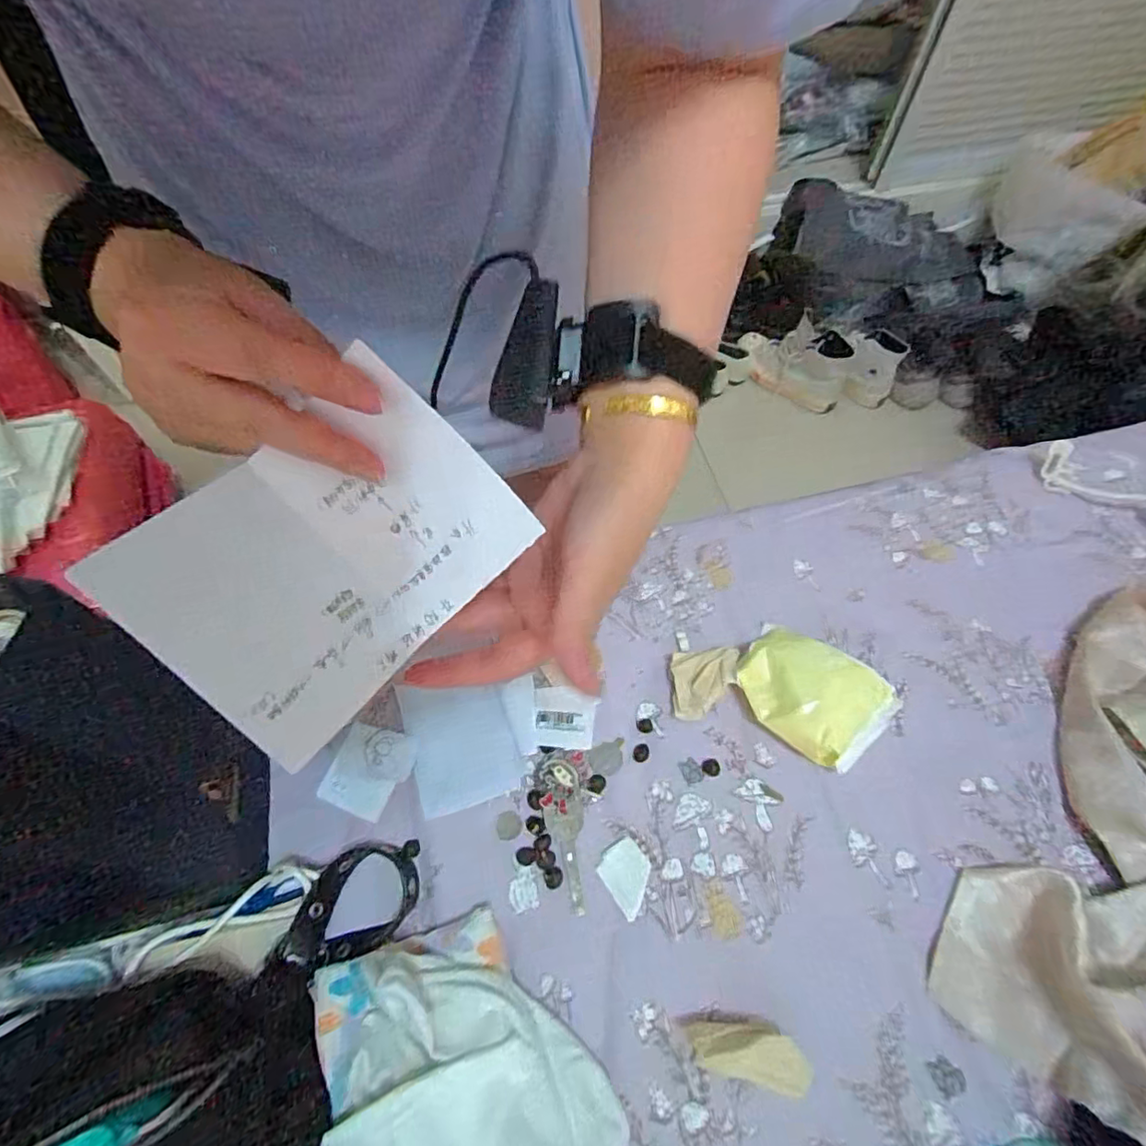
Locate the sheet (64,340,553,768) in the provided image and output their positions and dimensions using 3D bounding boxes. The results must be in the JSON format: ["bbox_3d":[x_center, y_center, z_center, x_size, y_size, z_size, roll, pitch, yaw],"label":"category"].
[{"bbox_3d":[-0.093,-0.010,0.225,0.129,0.057,0.107,-39,100,9],"label":"sheet"}]

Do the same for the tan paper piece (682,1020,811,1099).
[{"bbox_3d":[0.102,0.277,0.334,0.071,0.018,0.028,13,61,7],"label":"tan paper piece"}]

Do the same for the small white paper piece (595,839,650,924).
[{"bbox_3d":[0.038,0.206,0.395,0.033,0.004,0.042,-31,65,-16],"label":"small white paper piece"}]

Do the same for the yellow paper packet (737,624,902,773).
[{"bbox_3d":[0.179,0.092,0.441,0.108,0.048,0.087,39,67,20],"label":"yellow paper packet"}]

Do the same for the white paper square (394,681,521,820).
[{"bbox_3d":[-0.086,0.125,0.439,0.075,0.007,0.097,-17,62,-10],"label":"white paper square"}]

